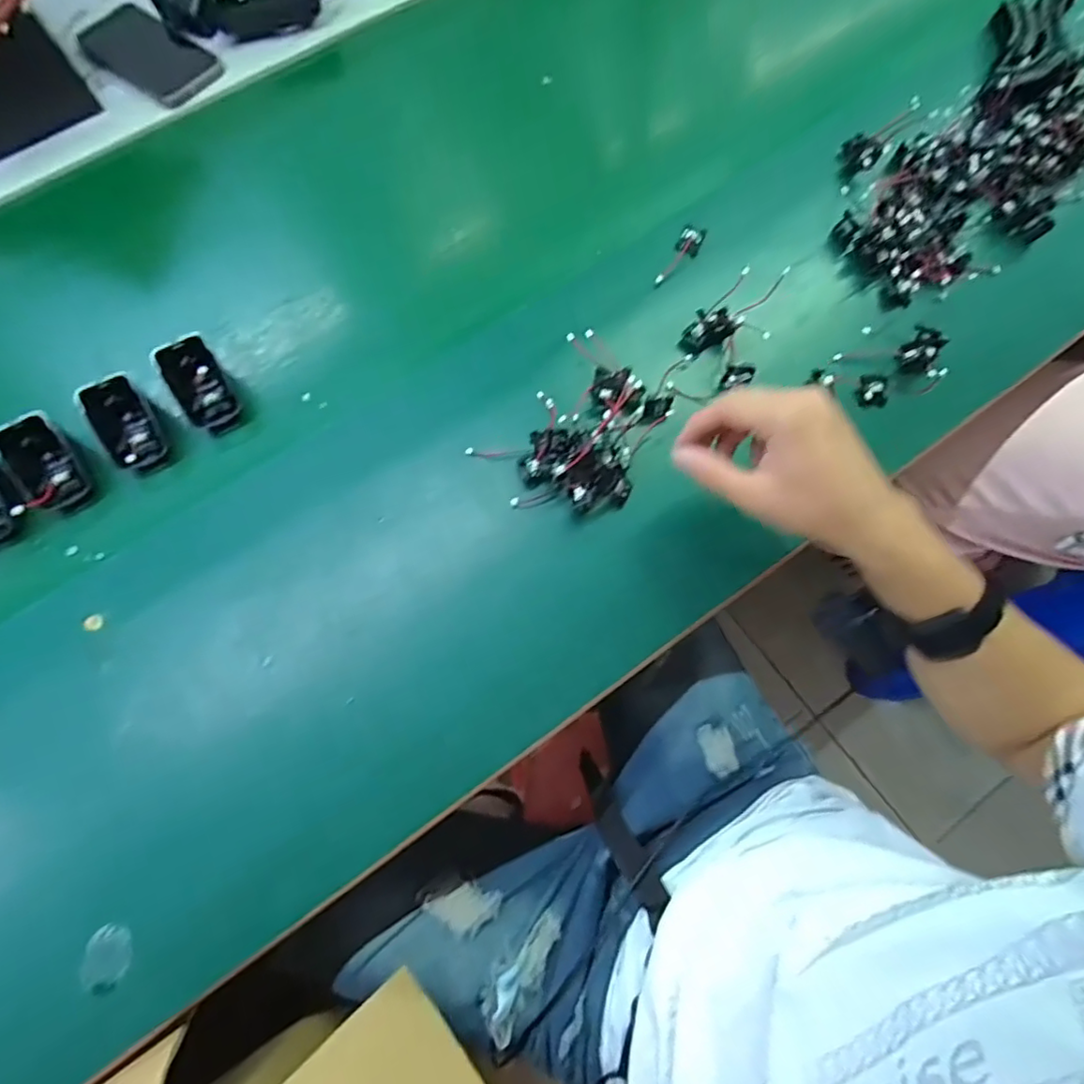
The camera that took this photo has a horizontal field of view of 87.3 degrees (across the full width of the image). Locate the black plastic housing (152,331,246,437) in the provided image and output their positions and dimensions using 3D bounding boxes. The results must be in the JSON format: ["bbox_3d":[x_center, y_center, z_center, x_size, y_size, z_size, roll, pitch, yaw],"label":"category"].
[{"bbox_3d":[-0.272,-0.125,0.456,0.045,0.039,0.067,-29,79,-4],"label":"black plastic housing"}]

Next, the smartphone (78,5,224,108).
[{"bbox_3d":[-0.401,-0.499,0.585,0.152,0.013,0.079,37,76,11],"label":"smartphone"}]

